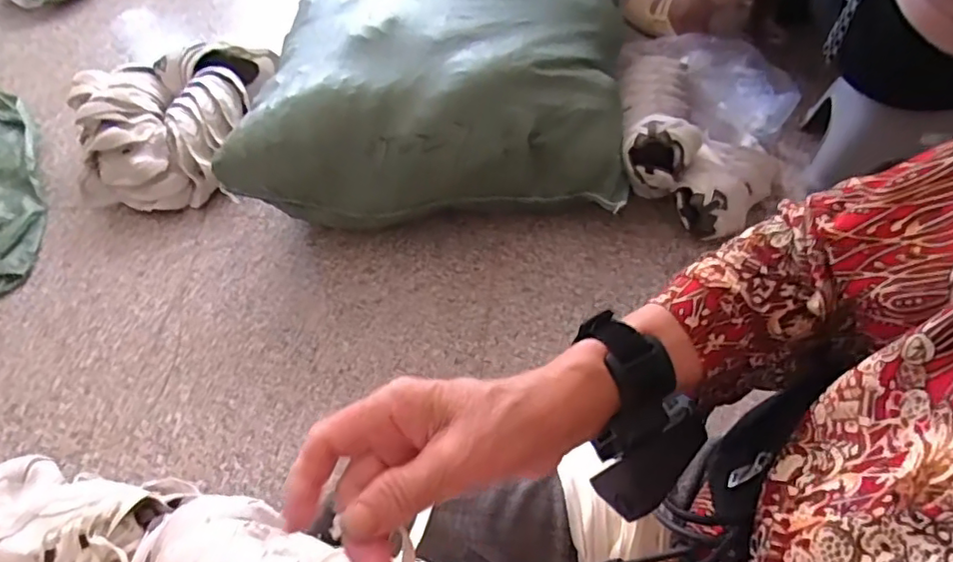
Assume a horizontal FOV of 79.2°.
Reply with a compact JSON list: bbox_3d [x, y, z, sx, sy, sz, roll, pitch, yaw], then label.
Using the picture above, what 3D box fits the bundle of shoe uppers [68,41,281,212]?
[{"bbox_3d":[-0.738,-0.394,1.386,0.376,0.171,0.499,-2,53,3],"label":"bundle of shoe uppers"}]

